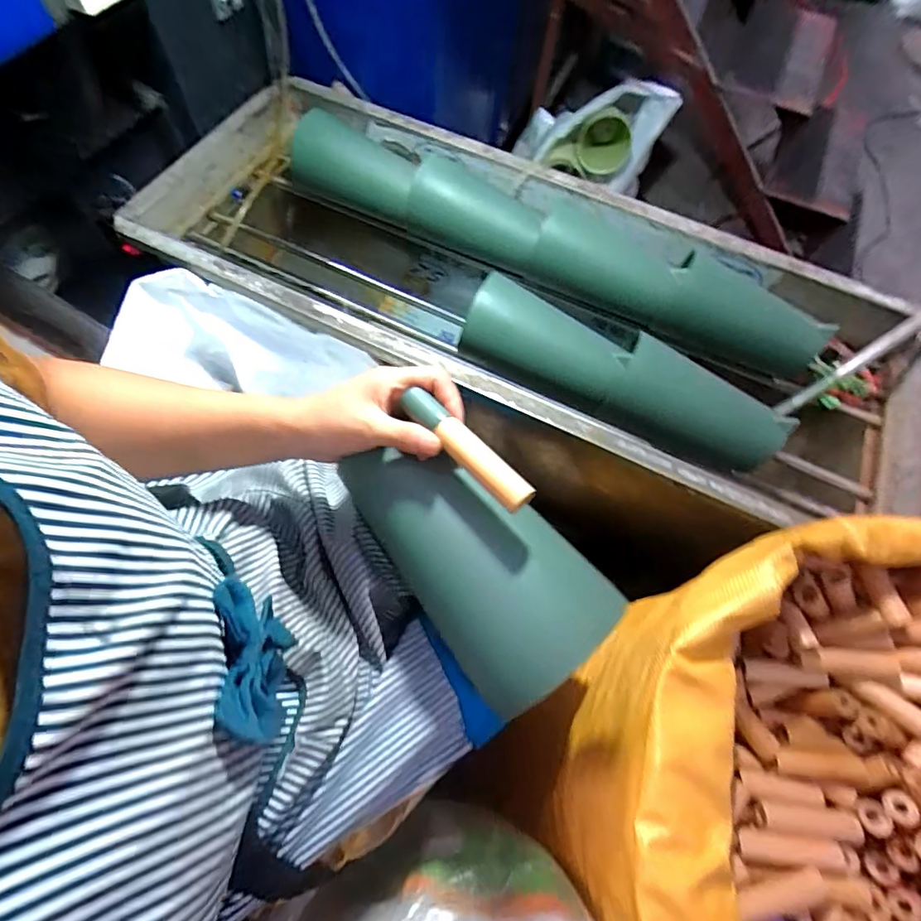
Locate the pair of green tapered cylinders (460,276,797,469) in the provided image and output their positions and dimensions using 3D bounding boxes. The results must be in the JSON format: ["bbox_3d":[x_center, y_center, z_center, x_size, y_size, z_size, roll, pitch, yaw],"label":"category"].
[{"bbox_3d":[0.229,-0.124,0.703,0.466,0.094,0.103,25,65,8],"label":"pair of green tapered cylinders"}]

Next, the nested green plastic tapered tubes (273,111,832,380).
[{"bbox_3d":[0.133,-0.391,0.841,0.940,0.113,0.111,26,65,9],"label":"nested green plastic tapered tubes"}]

